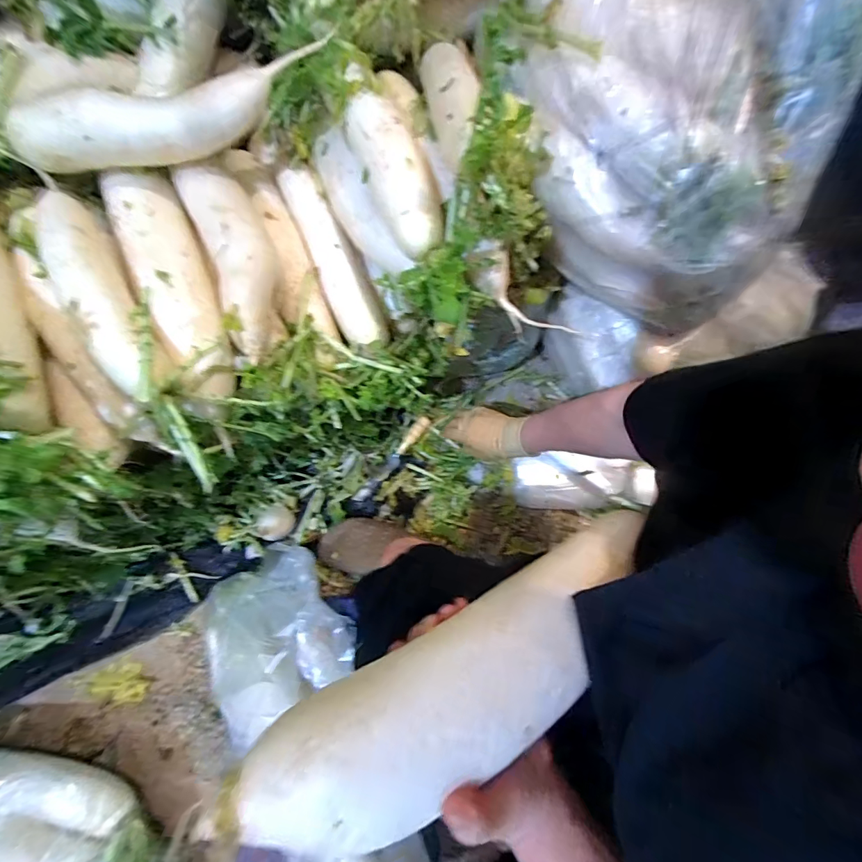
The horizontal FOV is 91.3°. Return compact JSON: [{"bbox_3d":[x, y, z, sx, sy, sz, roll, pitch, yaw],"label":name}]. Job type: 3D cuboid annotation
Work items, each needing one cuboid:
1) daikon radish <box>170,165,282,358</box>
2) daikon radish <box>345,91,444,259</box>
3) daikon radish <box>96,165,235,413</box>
[{"bbox_3d":[-0.217,-0.197,0.474,0.073,0.053,0.226,-21,80,-4],"label":"daikon radish"},{"bbox_3d":[-0.035,-0.269,0.445,0.062,0.048,0.176,-24,80,-5],"label":"daikon radish"},{"bbox_3d":[-0.281,-0.157,0.465,0.073,0.055,0.293,-25,80,-5],"label":"daikon radish"}]

